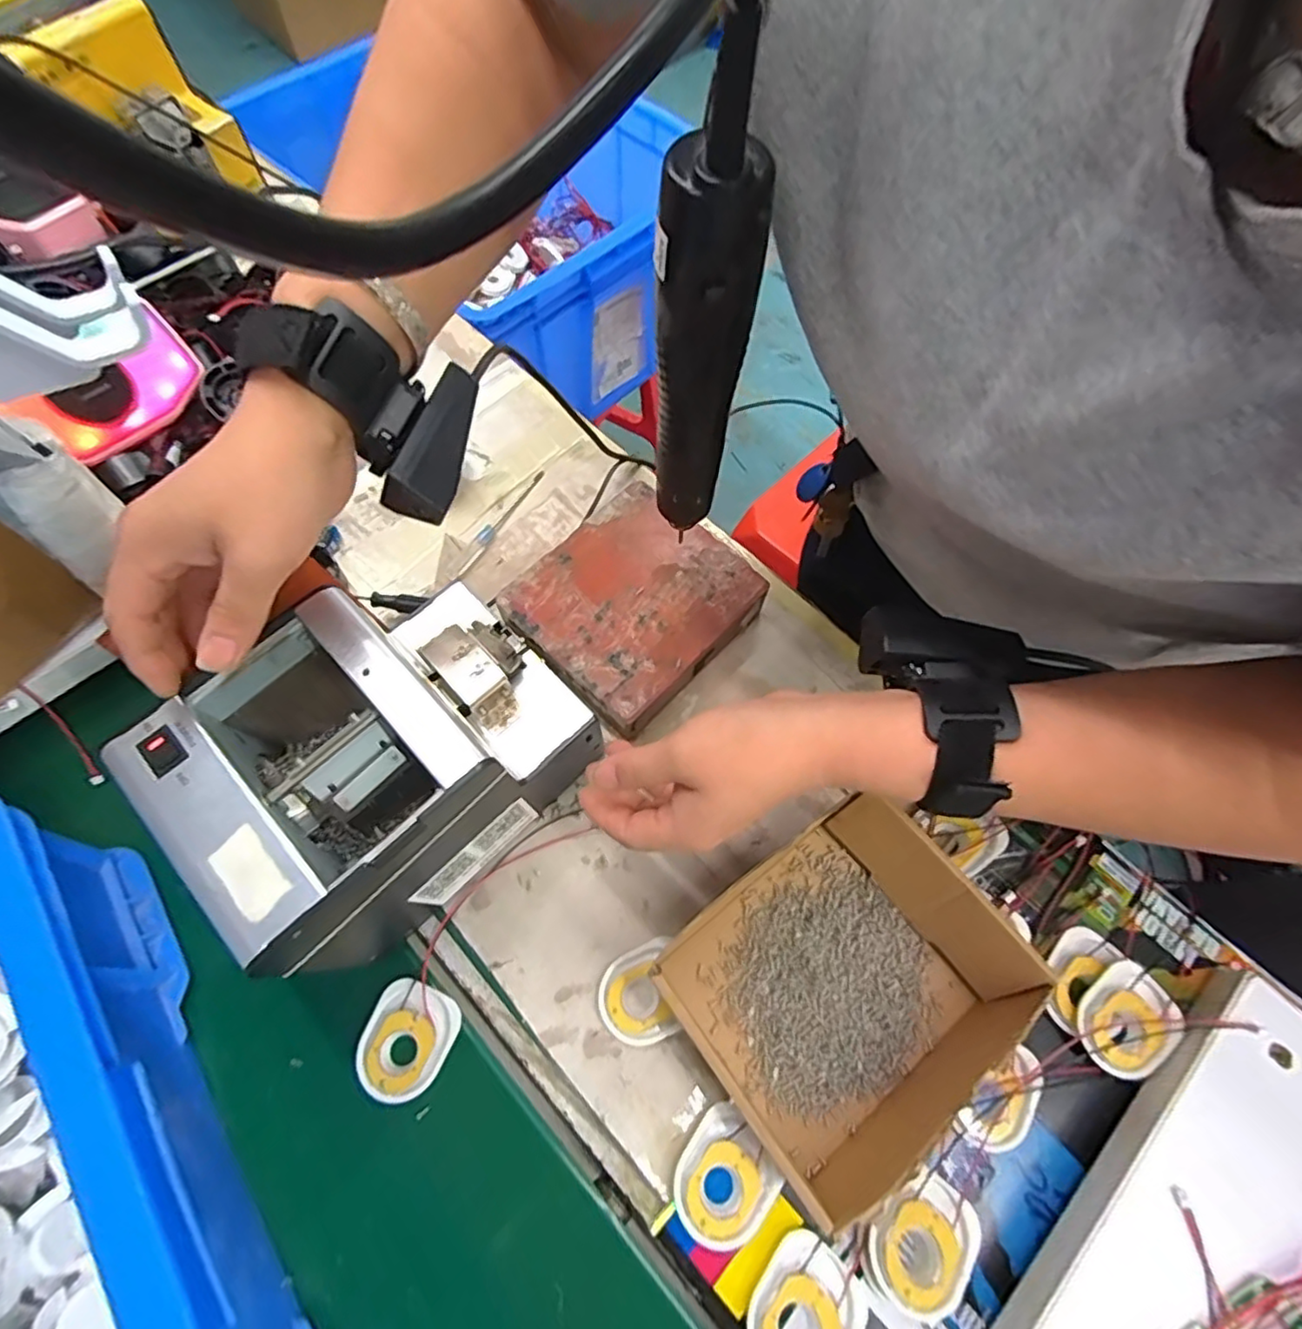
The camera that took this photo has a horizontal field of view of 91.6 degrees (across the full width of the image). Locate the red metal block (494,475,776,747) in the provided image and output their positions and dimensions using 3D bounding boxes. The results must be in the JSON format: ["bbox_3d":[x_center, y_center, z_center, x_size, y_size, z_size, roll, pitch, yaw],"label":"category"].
[{"bbox_3d":[-0.010,-0.037,0.445,0.130,0.043,0.146,41,71,15],"label":"red metal block"}]

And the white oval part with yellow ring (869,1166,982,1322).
[{"bbox_3d":[0.136,0.286,0.312,0.057,0.013,0.043,-26,69,-13],"label":"white oval part with yellow ring"}]

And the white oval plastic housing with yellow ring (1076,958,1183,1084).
[{"bbox_3d":[0.266,0.199,0.352,0.046,0.015,0.058,41,71,15],"label":"white oval plastic housing with yellow ring"}]

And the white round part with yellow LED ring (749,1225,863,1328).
[{"bbox_3d":[0.073,0.311,0.301,0.044,0.004,0.059,35,69,13],"label":"white round part with yellow LED ring"}]

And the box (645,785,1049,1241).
[{"bbox_3d":[0.104,0.170,0.348,0.174,0.056,0.143,-37,67,-15],"label":"box"}]

